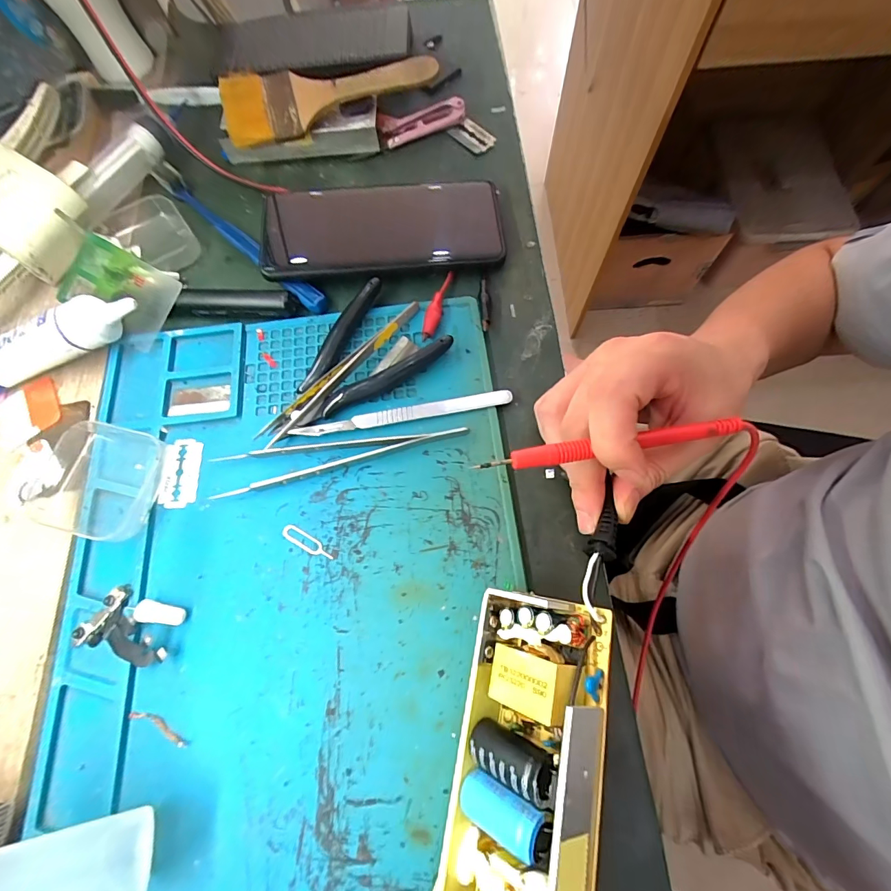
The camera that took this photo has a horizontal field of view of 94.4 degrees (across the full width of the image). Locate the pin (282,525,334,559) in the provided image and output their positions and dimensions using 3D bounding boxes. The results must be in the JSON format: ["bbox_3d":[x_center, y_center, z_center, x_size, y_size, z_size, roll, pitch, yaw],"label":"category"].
[{"bbox_3d":[-0.078,0.055,0.232,0.033,0.004,0.008,28,74,11],"label":"pin"}]

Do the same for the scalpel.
[{"bbox_3d":[-0.026,-0.019,0.254,0.133,0.006,0.009,-10,70,-1],"label":"scalpel"}]

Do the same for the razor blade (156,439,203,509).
[{"bbox_3d":[-0.160,0.016,0.249,0.023,0.004,0.042,-2,71,2],"label":"razor blade"}]

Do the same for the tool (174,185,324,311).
[{"bbox_3d":[-0.146,-0.147,0.301,0.172,0.011,0.012,41,77,15],"label":"tool"}]

